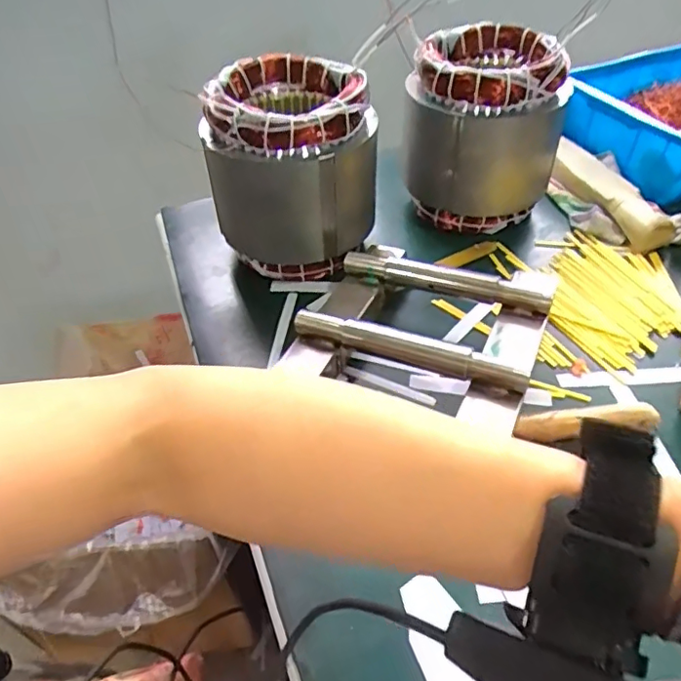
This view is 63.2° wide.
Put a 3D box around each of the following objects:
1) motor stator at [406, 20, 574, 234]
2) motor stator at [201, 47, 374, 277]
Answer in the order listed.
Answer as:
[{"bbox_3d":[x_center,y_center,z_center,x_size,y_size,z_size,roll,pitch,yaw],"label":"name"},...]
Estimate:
[{"bbox_3d":[0.147,-0.219,0.580,0.144,0.163,0.141,9,46,12],"label":"motor stator"},{"bbox_3d":[-0.040,-0.173,0.537,0.149,0.152,0.156,-2,45,1],"label":"motor stator"}]

